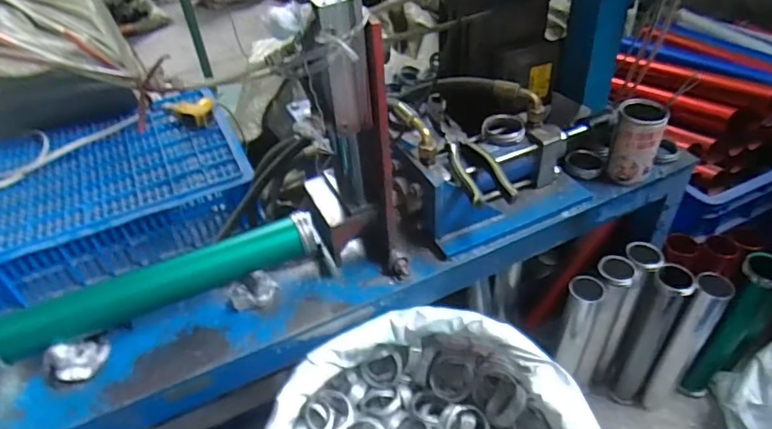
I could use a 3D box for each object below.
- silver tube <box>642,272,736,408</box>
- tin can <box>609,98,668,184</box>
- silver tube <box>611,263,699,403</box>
[{"bbox_3d":[0.519,0.236,0.882,0.059,0.343,0.048,32,53,33],"label":"silver tube"},{"bbox_3d":[0.365,-0.103,0.740,0.063,0.115,0.059,13,45,18],"label":"tin can"},{"bbox_3d":[0.469,0.232,0.907,0.060,0.357,0.049,27,51,30],"label":"silver tube"}]

